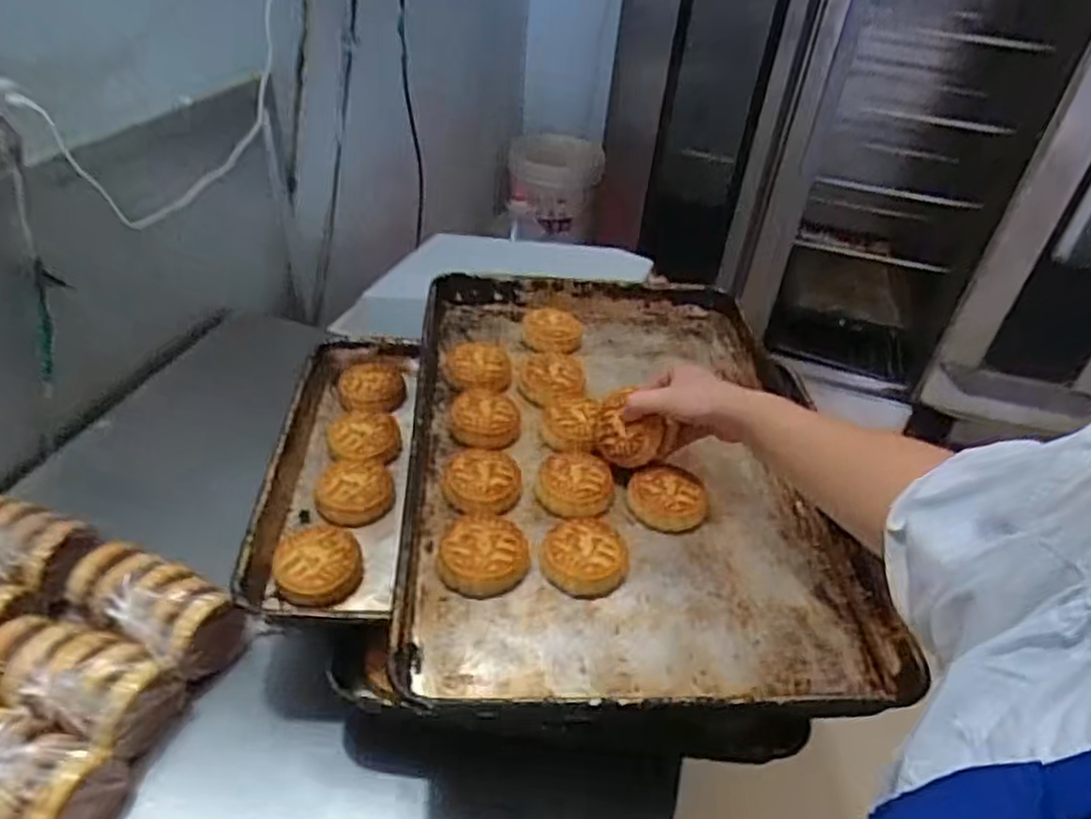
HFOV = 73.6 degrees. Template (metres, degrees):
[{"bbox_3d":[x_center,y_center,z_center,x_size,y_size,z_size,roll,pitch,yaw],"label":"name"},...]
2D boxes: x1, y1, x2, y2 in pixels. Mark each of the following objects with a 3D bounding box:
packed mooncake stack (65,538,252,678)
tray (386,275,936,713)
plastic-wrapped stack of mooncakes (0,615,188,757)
[{"bbox_3d":[-0.358,0.187,0.680,0.158,0.080,0.089,22,41,21],"label":"packed mooncake stack"},{"bbox_3d":[0.078,0.034,0.756,0.413,0.056,0.601,1,38,-5],"label":"tray"},{"bbox_3d":[-0.389,0.232,0.614,0.147,0.075,0.083,15,39,13],"label":"plastic-wrapped stack of mooncakes"}]

